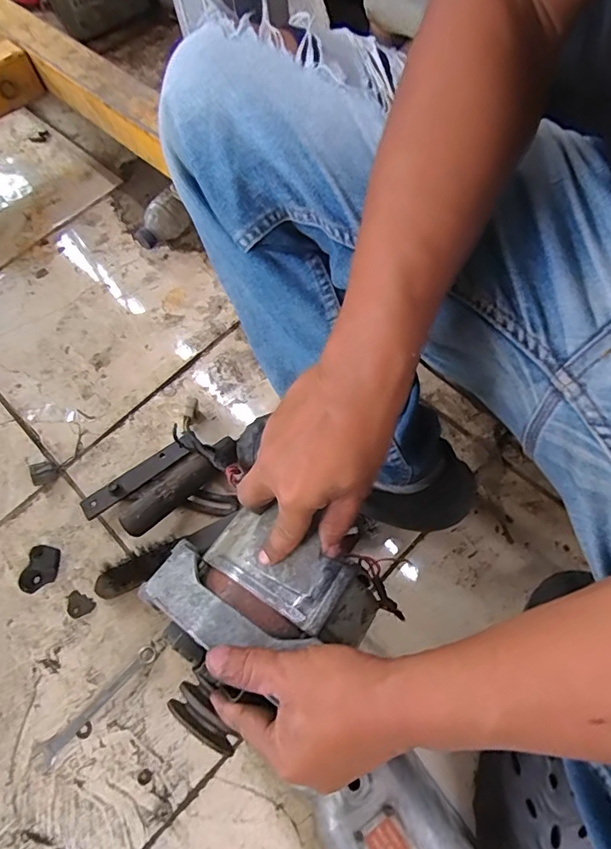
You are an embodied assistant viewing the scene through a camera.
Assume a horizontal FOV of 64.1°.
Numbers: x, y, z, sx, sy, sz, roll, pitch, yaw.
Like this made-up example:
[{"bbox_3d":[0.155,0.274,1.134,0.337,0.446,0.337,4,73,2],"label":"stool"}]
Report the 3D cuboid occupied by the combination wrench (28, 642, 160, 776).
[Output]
[{"bbox_3d":[-0.225,0.303,0.527,0.155,0.005,0.025,-41,68,-16],"label":"combination wrench"}]

